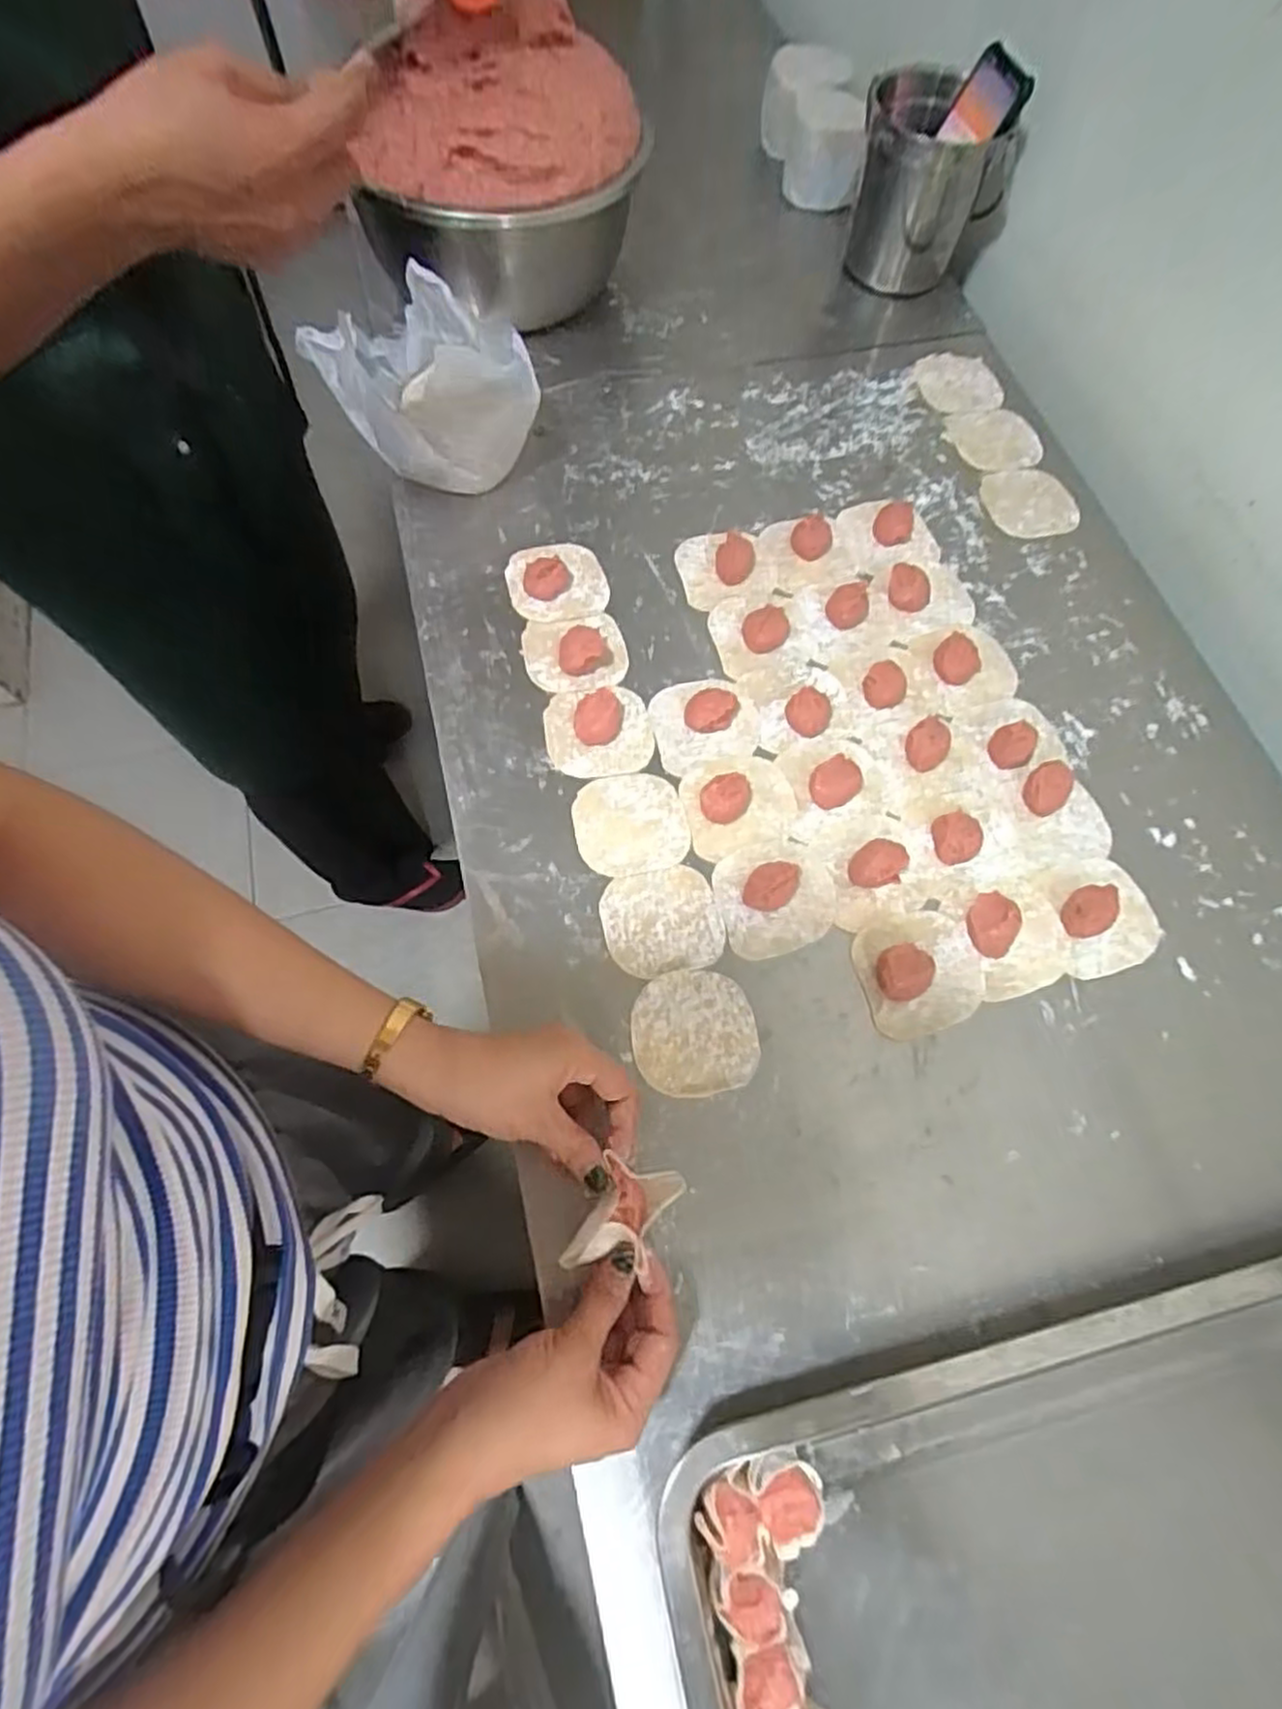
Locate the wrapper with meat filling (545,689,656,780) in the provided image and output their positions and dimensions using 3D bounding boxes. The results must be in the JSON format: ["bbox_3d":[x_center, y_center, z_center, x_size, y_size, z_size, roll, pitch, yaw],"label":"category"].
[{"bbox_3d":[-0.031,-0.093,0.550,0.077,0.014,0.073,-9,69,-6],"label":"wrapper with meat filling"}]

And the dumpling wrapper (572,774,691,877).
[{"bbox_3d":[-0.007,-0.023,0.527,0.078,0.004,0.074,-5,69,-4],"label":"dumpling wrapper"}]

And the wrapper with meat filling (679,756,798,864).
[{"bbox_3d":[0.071,-0.040,0.526,0.083,0.024,0.069,-20,70,-9],"label":"wrapper with meat filling"}]

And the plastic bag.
[{"bbox_3d":[-0.166,-0.382,0.621,0.178,0.094,0.130,40,72,13],"label":"plastic bag"}]

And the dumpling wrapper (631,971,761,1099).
[{"bbox_3d":[0.034,0.112,0.472,0.077,0.004,0.074,-5,69,-4],"label":"dumpling wrapper"}]

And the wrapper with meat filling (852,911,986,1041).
[{"bbox_3d":[0.184,0.074,0.484,0.081,0.019,0.075,-14,70,-7],"label":"wrapper with meat filling"}]

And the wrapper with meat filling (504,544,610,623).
[{"bbox_3d":[-0.067,-0.223,0.599,0.079,0.024,0.076,1,68,-2],"label":"wrapper with meat filling"}]

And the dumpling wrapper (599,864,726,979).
[{"bbox_3d":[0.014,0.045,0.500,0.077,0.006,0.072,-11,69,-5],"label":"dumpling wrapper"}]

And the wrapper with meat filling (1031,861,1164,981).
[{"bbox_3d":[0.315,0.039,0.505,0.071,0.018,0.078,-7,69,-4],"label":"wrapper with meat filling"}]

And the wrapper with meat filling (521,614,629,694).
[{"bbox_3d":[-0.051,-0.161,0.573,0.078,0.025,0.066,-6,69,-4],"label":"wrapper with meat filling"}]

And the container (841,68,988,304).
[{"bbox_3d":[0.255,-0.627,0.709,0.116,0.137,0.099,17,69,5],"label":"container"}]

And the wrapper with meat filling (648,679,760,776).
[{"bbox_3d":[0.049,-0.101,0.556,0.081,0.021,0.072,-12,69,-7],"label":"wrapper with meat filling"}]

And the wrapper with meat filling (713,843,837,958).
[{"bbox_3d":[0.093,0.025,0.500,0.081,0.023,0.074,-19,70,-9],"label":"wrapper with meat filling"}]

